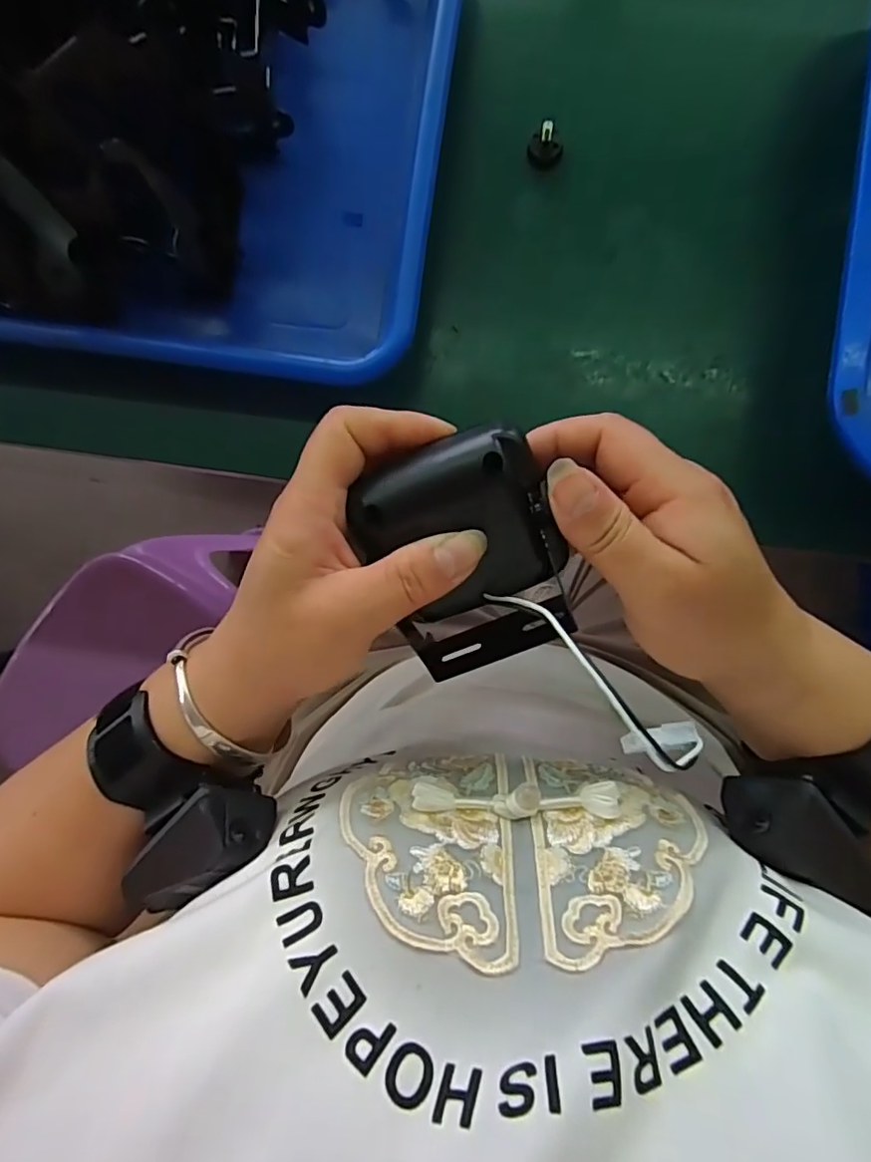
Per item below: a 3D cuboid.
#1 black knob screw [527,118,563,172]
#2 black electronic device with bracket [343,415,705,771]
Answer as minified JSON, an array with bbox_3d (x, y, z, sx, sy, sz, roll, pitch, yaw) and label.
[{"bbox_3d":[0.053,-0.208,0.277,0.016,0.017,0.015,0,89,5],"label":"black knob screw"},{"bbox_3d":[0.032,0.017,0.215,0.079,0.049,0.150,-30,87,4],"label":"black electronic device with bracket"}]

